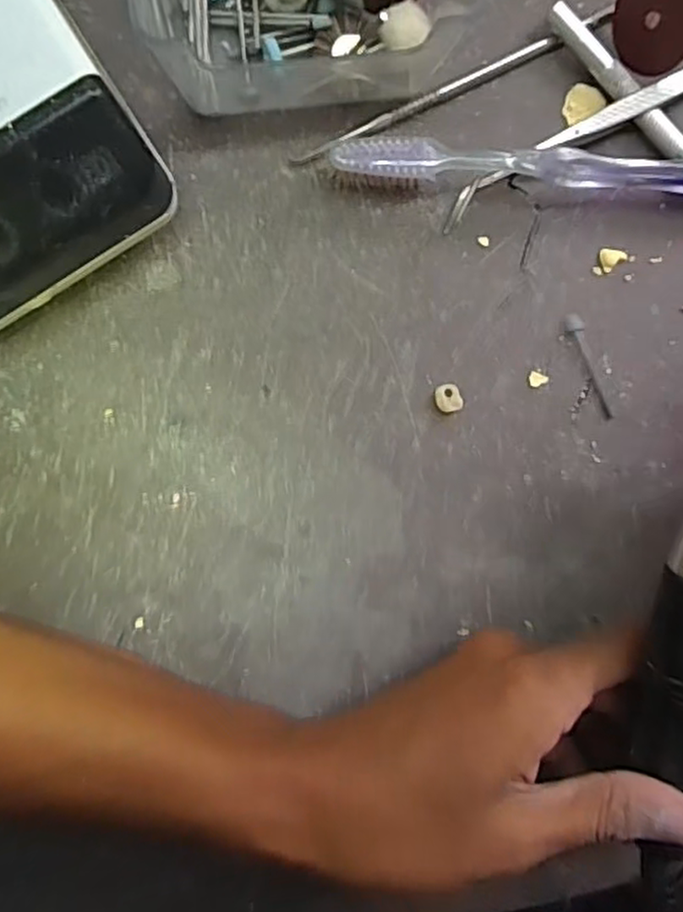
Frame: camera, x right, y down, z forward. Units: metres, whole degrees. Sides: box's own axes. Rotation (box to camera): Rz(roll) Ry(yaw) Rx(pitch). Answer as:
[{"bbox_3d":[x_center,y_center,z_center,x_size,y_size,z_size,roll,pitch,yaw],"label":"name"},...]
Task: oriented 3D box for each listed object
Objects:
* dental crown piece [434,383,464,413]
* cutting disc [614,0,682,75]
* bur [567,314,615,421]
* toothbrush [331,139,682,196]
[{"bbox_3d":[0.040,-0.022,0.252,0.010,0.005,0.011,0,96,-4],"label":"dental crown piece"},{"bbox_3d":[0.108,-0.150,0.231,0.004,0.030,0.031,-31,138,-32],"label":"cutting disc"},{"bbox_3d":[0.094,-0.033,0.255,0.006,0.005,0.042,-22,97,0],"label":"bur"},{"bbox_3d":[0.090,-0.100,0.240,0.184,0.019,0.014,0,96,-4],"label":"toothbrush"}]

